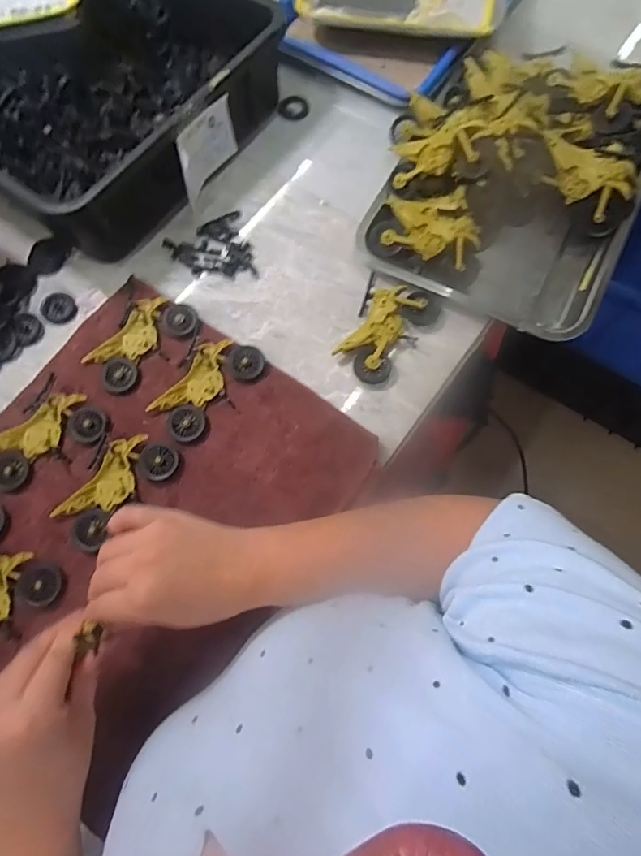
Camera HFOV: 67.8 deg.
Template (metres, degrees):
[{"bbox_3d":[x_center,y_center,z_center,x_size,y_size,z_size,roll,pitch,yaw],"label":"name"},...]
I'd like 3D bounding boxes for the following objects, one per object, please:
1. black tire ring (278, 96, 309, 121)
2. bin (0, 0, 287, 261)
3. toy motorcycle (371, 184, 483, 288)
[{"bbox_3d":[-0.033,-0.413,0.616,0.036,0.007,0.039,-1,71,1],"label":"black tire ring"},{"bbox_3d":[-0.312,-0.450,0.577,0.458,0.099,0.373,36,75,13],"label":"bin"},{"bbox_3d":[0.120,-0.212,0.510,0.119,0.032,0.074,19,72,8],"label":"toy motorcycle"}]

